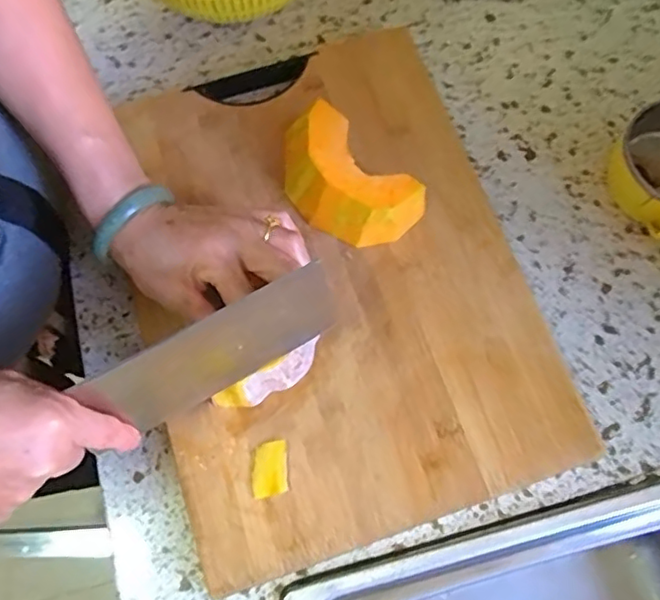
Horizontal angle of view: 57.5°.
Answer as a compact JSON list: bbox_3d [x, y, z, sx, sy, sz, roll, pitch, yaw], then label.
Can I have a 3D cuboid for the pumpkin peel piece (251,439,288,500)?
[{"bbox_3d":[-0.043,0.120,0.424,0.025,0.005,0.038,-5,72,-1],"label":"pumpkin peel piece"}]

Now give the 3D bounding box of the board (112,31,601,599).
[{"bbox_3d":[-0.005,-0.018,0.481,0.285,0.029,0.396,-18,73,-5],"label":"board"}]

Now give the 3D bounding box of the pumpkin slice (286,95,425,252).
[{"bbox_3d":[0.008,-0.091,0.464,0.121,0.039,0.067,41,77,12],"label":"pumpkin slice"}]

